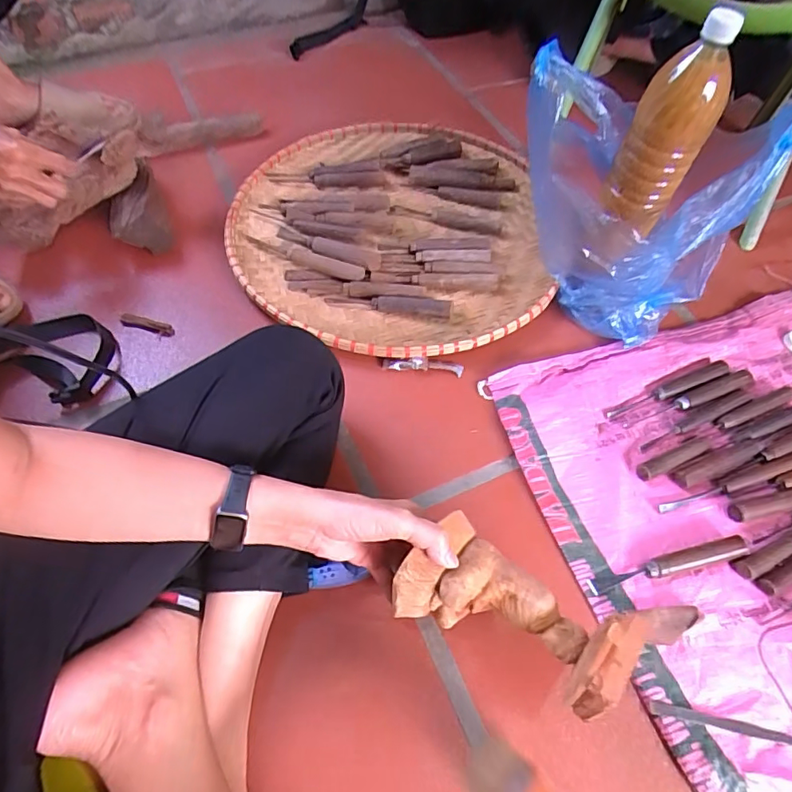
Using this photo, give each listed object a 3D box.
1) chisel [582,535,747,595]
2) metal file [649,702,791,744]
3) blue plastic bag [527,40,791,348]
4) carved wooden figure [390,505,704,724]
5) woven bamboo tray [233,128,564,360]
[{"bbox_3d":[0.284,0.174,0.531,0.179,0.014,0.020,-10,57,-10],"label":"chisel"},{"bbox_3d":[0.297,0.293,0.458,0.138,0.004,0.010,11,56,4],"label":"metal file"},{"bbox_3d":[0.283,-0.254,0.657,0.274,0.267,0.216,32,60,17],"label":"blue plastic bag"},{"bbox_3d":[0.100,0.168,0.411,0.192,0.084,0.096,18,57,13],"label":"carved wooden figure"},{"bbox_3d":[-0.010,-0.274,0.800,0.467,0.049,0.522,4,56,-1],"label":"woven bamboo tray"}]

